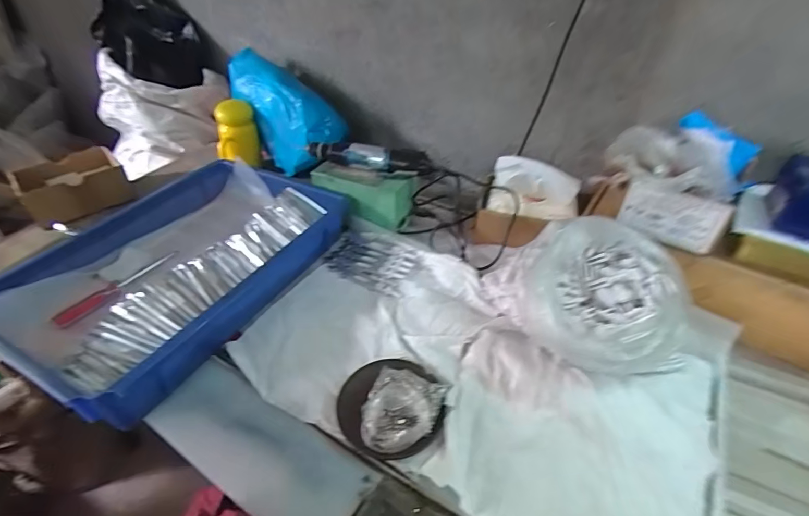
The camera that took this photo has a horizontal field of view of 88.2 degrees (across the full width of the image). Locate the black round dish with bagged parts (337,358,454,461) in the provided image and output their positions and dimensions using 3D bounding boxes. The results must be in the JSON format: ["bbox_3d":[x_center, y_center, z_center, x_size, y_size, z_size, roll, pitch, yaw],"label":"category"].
[{"bbox_3d":[-0.013,0.152,0.445,0.112,0.029,0.109,1,39,0],"label":"black round dish with bagged parts"}]

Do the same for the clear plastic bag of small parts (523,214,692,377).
[{"bbox_3d":[0.230,0.050,0.485,0.182,0.121,0.184,32,48,33],"label":"clear plastic bag of small parts"}]

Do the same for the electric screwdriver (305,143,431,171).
[{"bbox_3d":[-0.059,-0.157,0.674,0.202,0.050,0.030,15,41,16],"label":"electric screwdriver"}]

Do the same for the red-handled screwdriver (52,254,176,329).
[{"bbox_3d":[-0.398,0.040,0.585,0.020,0.015,0.166,21,43,23],"label":"red-handled screwdriver"}]

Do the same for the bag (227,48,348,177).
[{"bbox_3d":[-0.235,-0.294,0.841,0.130,0.131,0.298,-34,76,-35],"label":"bag"}]

